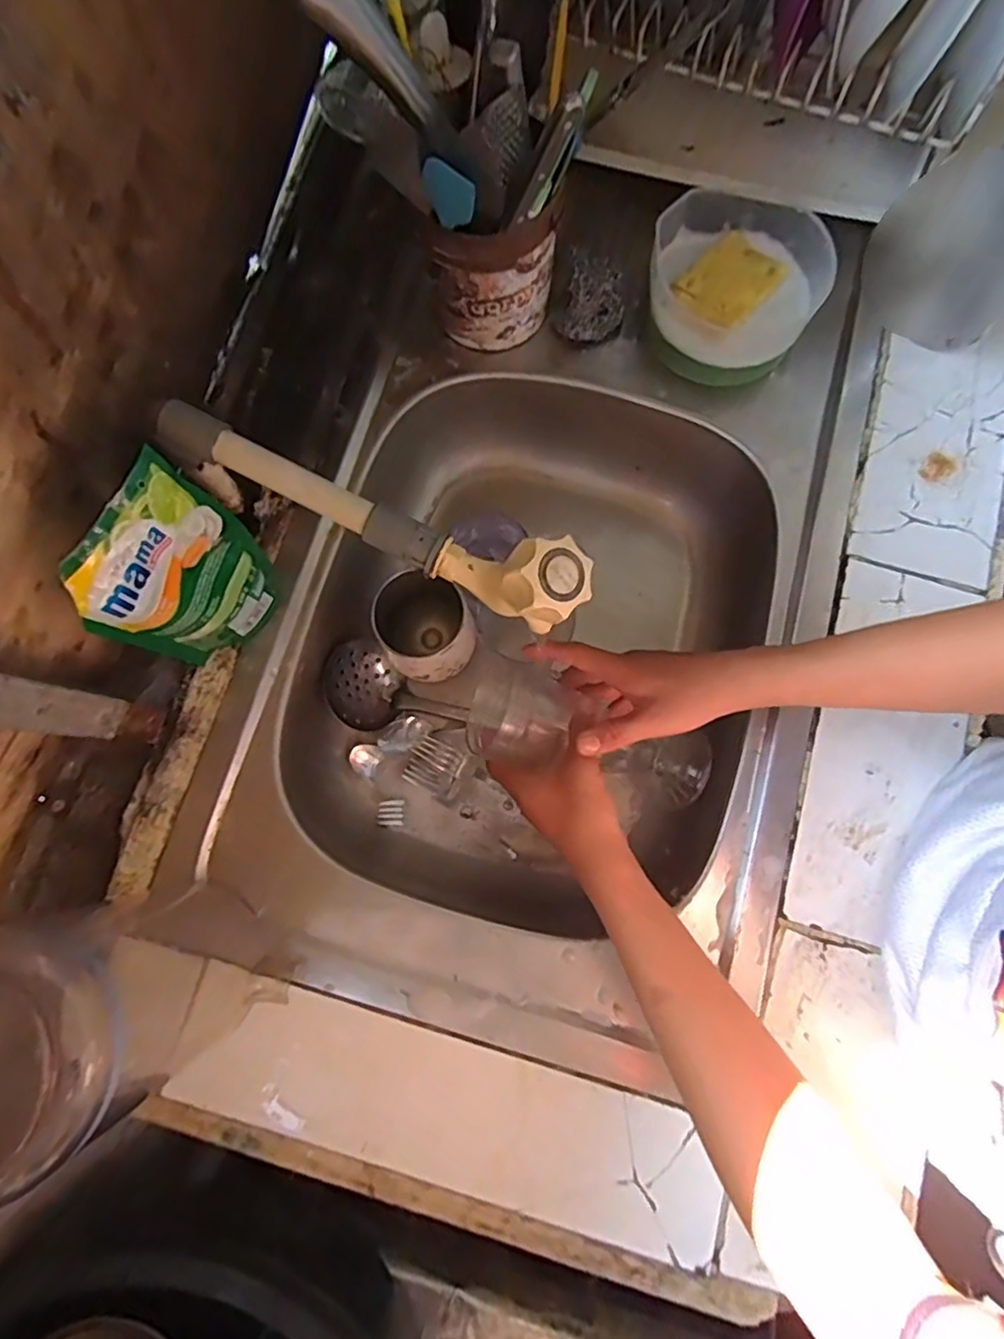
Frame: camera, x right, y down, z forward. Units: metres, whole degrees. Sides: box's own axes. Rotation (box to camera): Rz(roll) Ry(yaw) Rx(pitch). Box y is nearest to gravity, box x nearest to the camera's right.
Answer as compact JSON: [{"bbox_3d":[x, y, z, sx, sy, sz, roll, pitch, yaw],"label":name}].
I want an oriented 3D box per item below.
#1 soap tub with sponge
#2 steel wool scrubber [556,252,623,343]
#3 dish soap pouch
[{"bbox_3d":[0.201,-0.335,0.540,0.145,0.065,0.148,0,79,1],"label":"soap tub with sponge"},{"bbox_3d":[0.081,-0.333,0.553,0.061,0.040,0.070,10,79,3],"label":"steel wool scrubber"},{"bbox_3d":[-0.218,-0.062,0.435,0.046,0.160,0.110,22,80,5],"label":"dish soap pouch"}]

